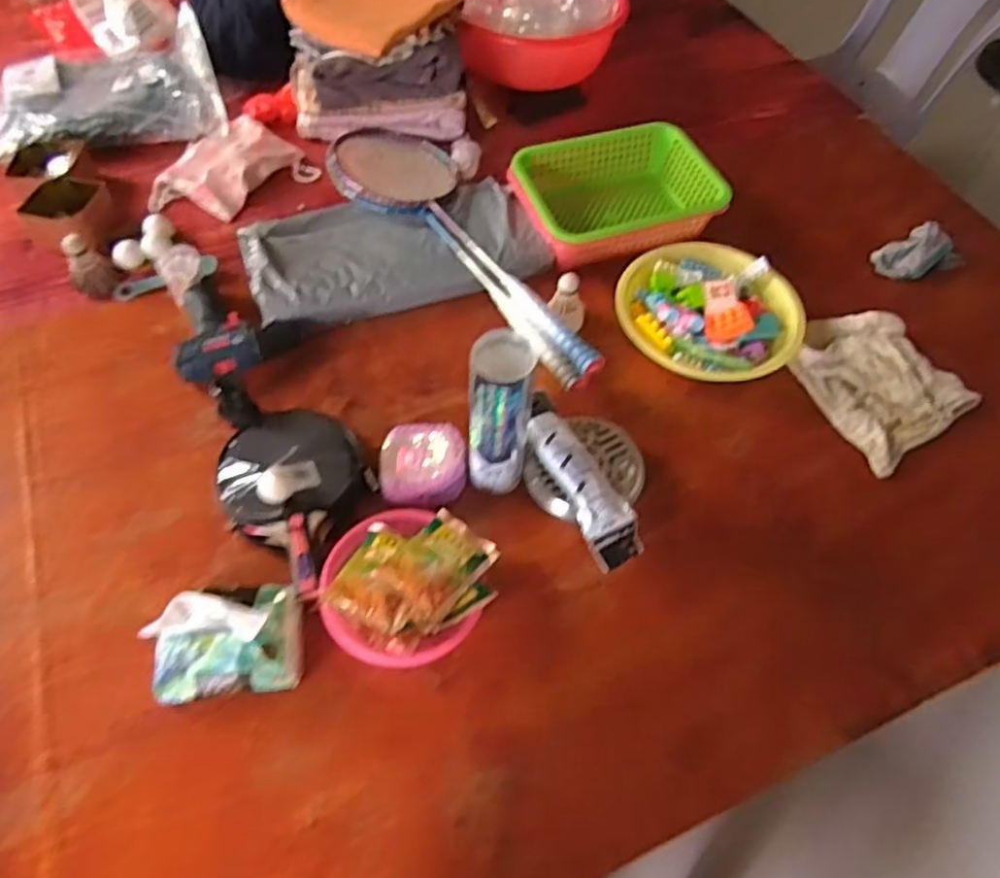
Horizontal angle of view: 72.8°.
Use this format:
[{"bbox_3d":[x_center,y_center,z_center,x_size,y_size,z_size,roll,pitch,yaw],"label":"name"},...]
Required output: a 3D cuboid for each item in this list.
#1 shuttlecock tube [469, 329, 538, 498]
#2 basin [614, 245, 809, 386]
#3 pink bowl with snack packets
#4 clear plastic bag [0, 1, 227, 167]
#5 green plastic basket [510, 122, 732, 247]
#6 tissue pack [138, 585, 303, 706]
[{"bbox_3d":[0.000,-0.020,0.758,0.068,0.216,0.072,8,58,5],"label":"shuttlecock tube"},{"bbox_3d":[0.293,-0.193,0.963,0.243,0.064,0.229,0,58,0],"label":"basin"},{"bbox_3d":[-0.097,0.155,0.729,0.175,0.071,0.163,0,58,0],"label":"pink bowl with snack packets"},{"bbox_3d":[-0.697,-0.626,1.204,0.369,0.080,0.298,-15,59,-10],"label":"clear plastic bag"},{"bbox_3d":[0.181,-0.385,1.086,0.298,0.098,0.207,-16,60,-10],"label":"green plastic basket"},{"bbox_3d":[-0.276,0.193,0.680,0.135,0.110,0.107,-6,58,-4],"label":"tissue pack"}]

